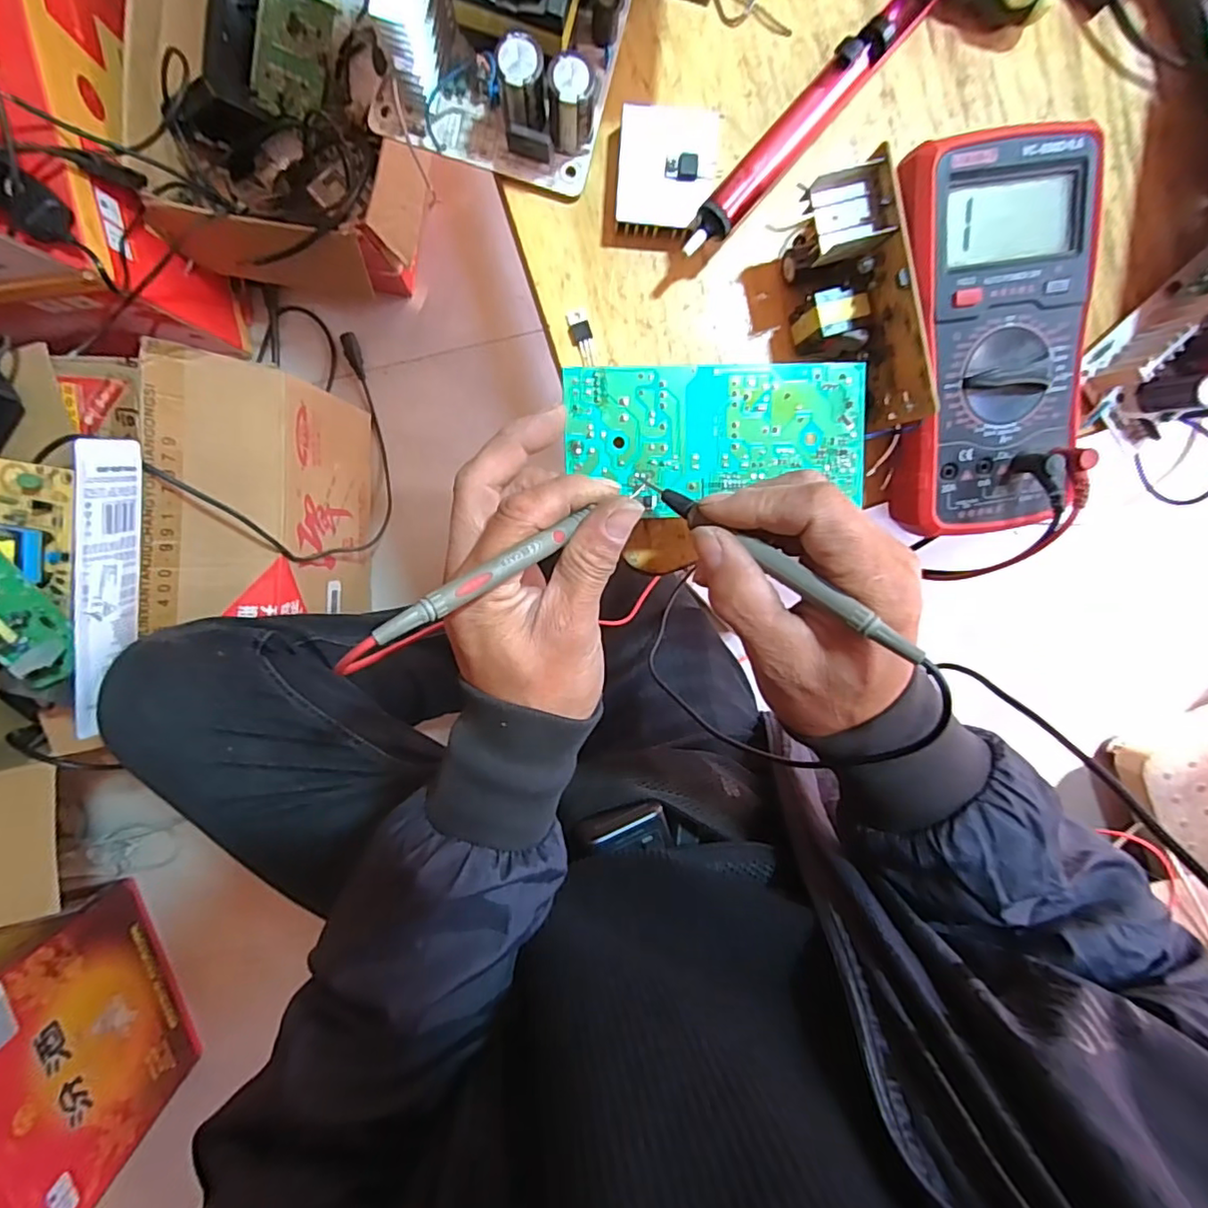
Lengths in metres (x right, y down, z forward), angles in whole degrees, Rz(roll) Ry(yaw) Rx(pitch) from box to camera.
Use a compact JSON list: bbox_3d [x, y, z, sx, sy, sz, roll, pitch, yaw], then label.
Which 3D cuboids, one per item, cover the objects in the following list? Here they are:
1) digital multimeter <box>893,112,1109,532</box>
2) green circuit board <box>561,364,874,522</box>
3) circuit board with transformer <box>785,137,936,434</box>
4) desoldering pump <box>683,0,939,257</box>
[{"bbox_3d":[0.192,-0.127,0.301,0.092,0.049,0.178,-10,98,-2],"label":"digital multimeter"},{"bbox_3d":[0.055,-0.082,0.292,0.145,0.004,0.066,-3,98,-3],"label":"green circuit board"},{"bbox_3d":[0.122,-0.143,0.293,0.035,0.055,0.114,-16,98,-1],"label":"circuit board with transformer"},{"bbox_3d":[0.101,-0.239,0.293,0.017,0.024,0.175,42,94,-8],"label":"desoldering pump"}]

